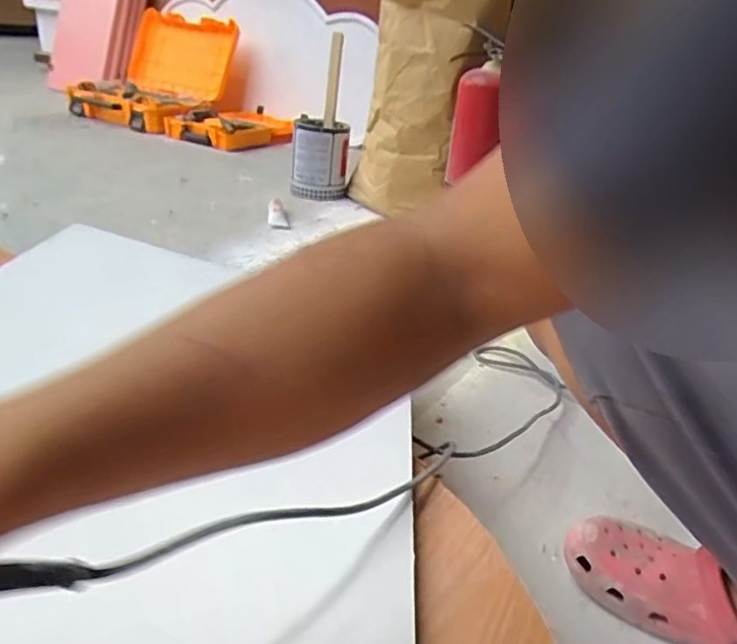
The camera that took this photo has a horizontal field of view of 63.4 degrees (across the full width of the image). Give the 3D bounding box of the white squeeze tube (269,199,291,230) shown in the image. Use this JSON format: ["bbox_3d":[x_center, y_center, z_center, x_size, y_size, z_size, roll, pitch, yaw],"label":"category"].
[{"bbox_3d":[-0.225,-0.263,1.471,0.044,0.022,0.138,-4,42,-18],"label":"white squeeze tube"}]

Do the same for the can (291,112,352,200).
[{"bbox_3d":[-0.142,-0.469,1.734,0.162,0.197,0.155,4,27,-5],"label":"can"}]

